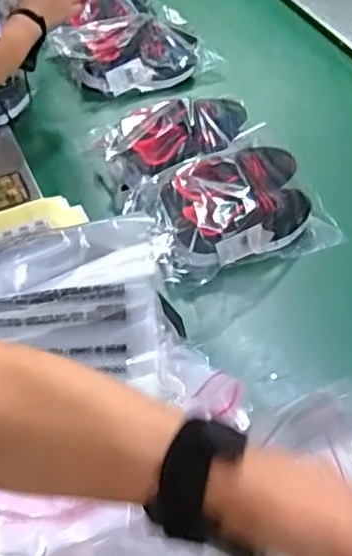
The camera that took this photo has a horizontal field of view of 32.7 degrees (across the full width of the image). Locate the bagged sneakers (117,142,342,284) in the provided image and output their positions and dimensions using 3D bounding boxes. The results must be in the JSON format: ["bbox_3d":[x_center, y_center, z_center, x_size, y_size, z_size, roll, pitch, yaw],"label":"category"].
[{"bbox_3d":[0.085,-0.113,0.977,0.323,0.094,0.216,-22,54,-20],"label":"bagged sneakers"}]

